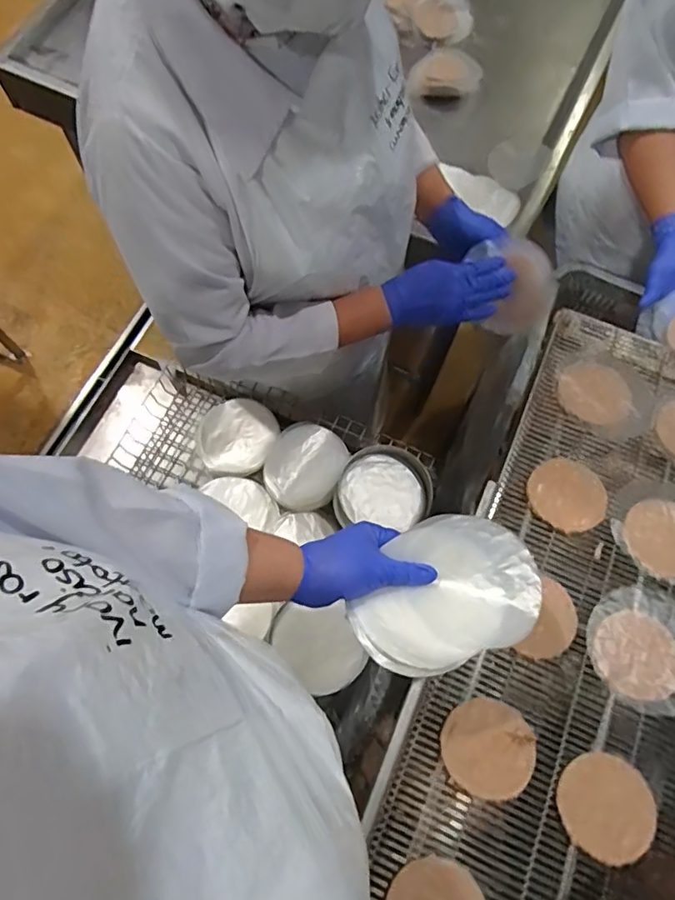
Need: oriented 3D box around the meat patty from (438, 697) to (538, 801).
[{"bbox_3d":[0.141,0.279,0.524,0.083,0.009,0.083,0,71,-1],"label":"meat patty"}]

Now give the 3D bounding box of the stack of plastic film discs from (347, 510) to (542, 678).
[{"bbox_3d":[0.096,0.126,0.506,0.169,0.022,0.122,-19,73,-8],"label":"stack of plastic film discs"}]

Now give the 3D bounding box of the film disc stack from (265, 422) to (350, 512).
[{"bbox_3d":[-0.052,0.029,0.924,0.122,0.032,0.145,20,79,21],"label":"film disc stack"}]

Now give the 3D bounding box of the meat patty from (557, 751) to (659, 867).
[{"bbox_3d":[0.244,0.321,0.507,0.082,0.014,0.079,0,71,-1],"label":"meat patty"}]

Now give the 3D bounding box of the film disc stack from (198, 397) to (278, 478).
[{"bbox_3d":[-0.169,-0.022,0.960,0.133,0.046,0.133,-17,72,-7],"label":"film disc stack"}]

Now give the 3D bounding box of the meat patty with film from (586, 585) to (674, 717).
[{"bbox_3d":[0.311,0.197,0.563,0.114,0.010,0.111,0,71,-1],"label":"meat patty with film"}]

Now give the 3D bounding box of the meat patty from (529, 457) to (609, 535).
[{"bbox_3d":[0.256,0.050,0.626,0.083,0.007,0.081,-28,74,-10],"label":"meat patty"}]

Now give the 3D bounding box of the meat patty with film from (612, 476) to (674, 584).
[{"bbox_3d":[0.366,0.087,0.612,0.119,0.009,0.115,0,71,-1],"label":"meat patty with film"}]

